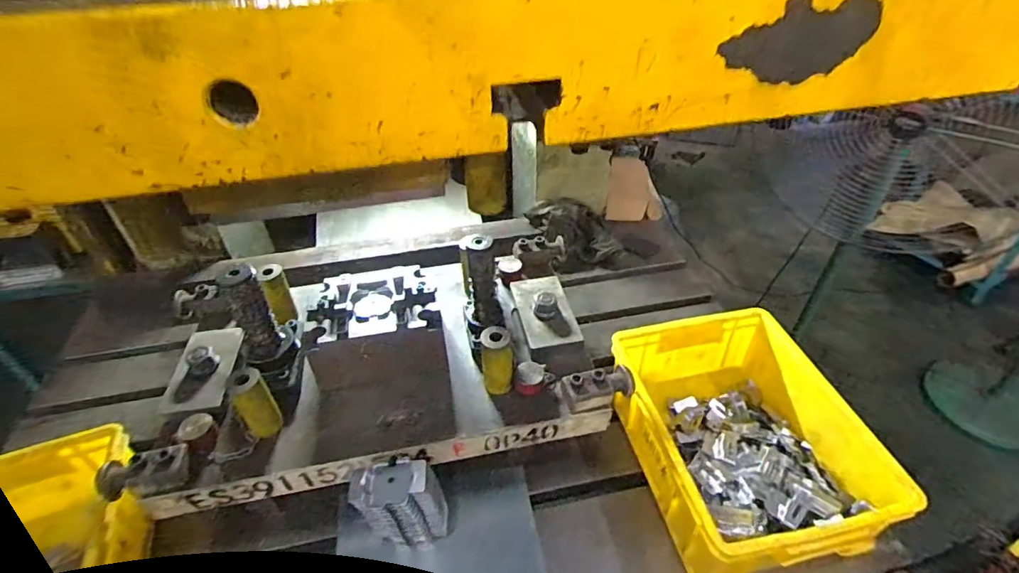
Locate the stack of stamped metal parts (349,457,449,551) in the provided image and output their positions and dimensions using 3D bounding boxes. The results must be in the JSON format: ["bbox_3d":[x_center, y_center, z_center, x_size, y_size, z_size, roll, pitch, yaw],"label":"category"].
[{"bbox_3d":[-0.133,0.269,0.644,0.099,0.151,0.062,-3,40,-1],"label":"stack of stamped metal parts"}]

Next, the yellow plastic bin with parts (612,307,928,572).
[{"bbox_3d":[0.318,0.208,0.724,0.266,0.132,0.340,-10,41,-9],"label":"yellow plastic bin with parts"}]

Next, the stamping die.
[{"bbox_3d":[-0.188,0.075,0.728,0.632,0.170,0.337,-11,41,-9],"label":"stamping die"}]

